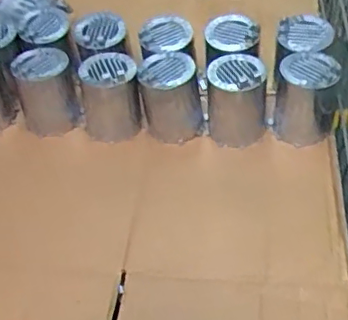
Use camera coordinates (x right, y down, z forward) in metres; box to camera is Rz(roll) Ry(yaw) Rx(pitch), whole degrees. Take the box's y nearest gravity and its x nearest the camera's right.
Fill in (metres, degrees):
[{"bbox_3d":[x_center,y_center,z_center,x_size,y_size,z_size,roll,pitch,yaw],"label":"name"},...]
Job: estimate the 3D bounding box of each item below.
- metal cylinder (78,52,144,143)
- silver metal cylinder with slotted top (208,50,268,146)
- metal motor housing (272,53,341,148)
[{"bbox_3d":[-0.101,-0.095,0.949,0.092,0.117,0.100,-10,45,-5],"label":"metal cylinder"},{"bbox_3d":[0.098,-0.083,0.932,0.088,0.150,0.076,0,45,5],"label":"silver metal cylinder with slotted top"},{"bbox_3d":[0.202,-0.087,0.916,0.088,0.138,0.086,9,46,13],"label":"metal motor housing"}]

